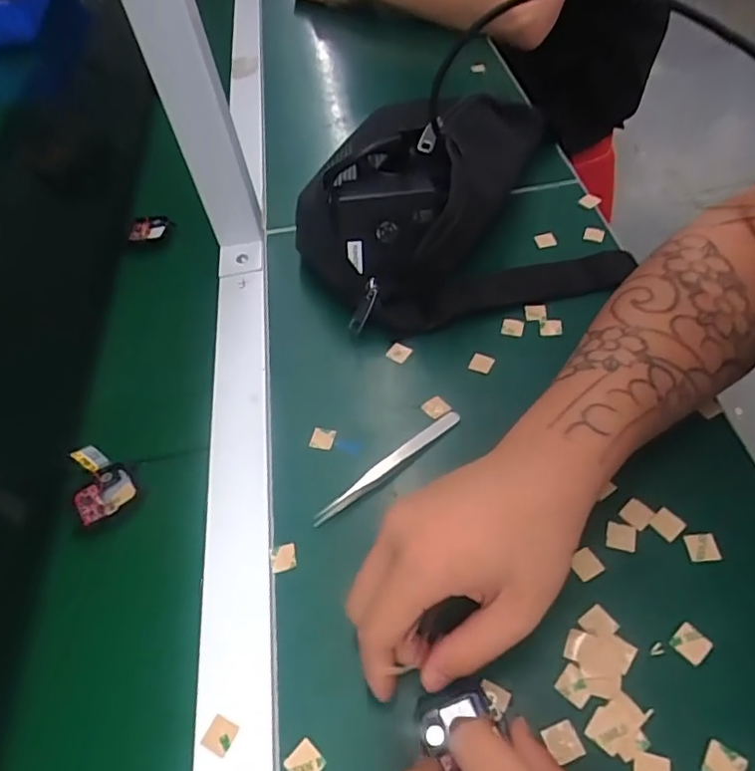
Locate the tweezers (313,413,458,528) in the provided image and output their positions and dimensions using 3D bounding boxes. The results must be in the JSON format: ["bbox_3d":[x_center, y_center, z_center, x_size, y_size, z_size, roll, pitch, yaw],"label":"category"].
[{"bbox_3d":[0.010,0.051,0.373,0.118,0.010,0.010,-37,56,-20],"label":"tweezers"}]

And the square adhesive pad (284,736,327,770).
[{"bbox_3d":[-0.035,0.180,0.278,0.016,0.004,0.016,35,64,30],"label":"square adhesive pad"}]

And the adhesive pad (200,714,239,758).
[{"bbox_3d":[-0.078,0.173,0.290,0.015,0.004,0.015,18,57,21],"label":"adhesive pad"}]

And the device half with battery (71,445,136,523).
[{"bbox_3d":[-0.185,0.063,0.390,0.036,0.018,0.054,-28,54,-14],"label":"device half with battery"}]

